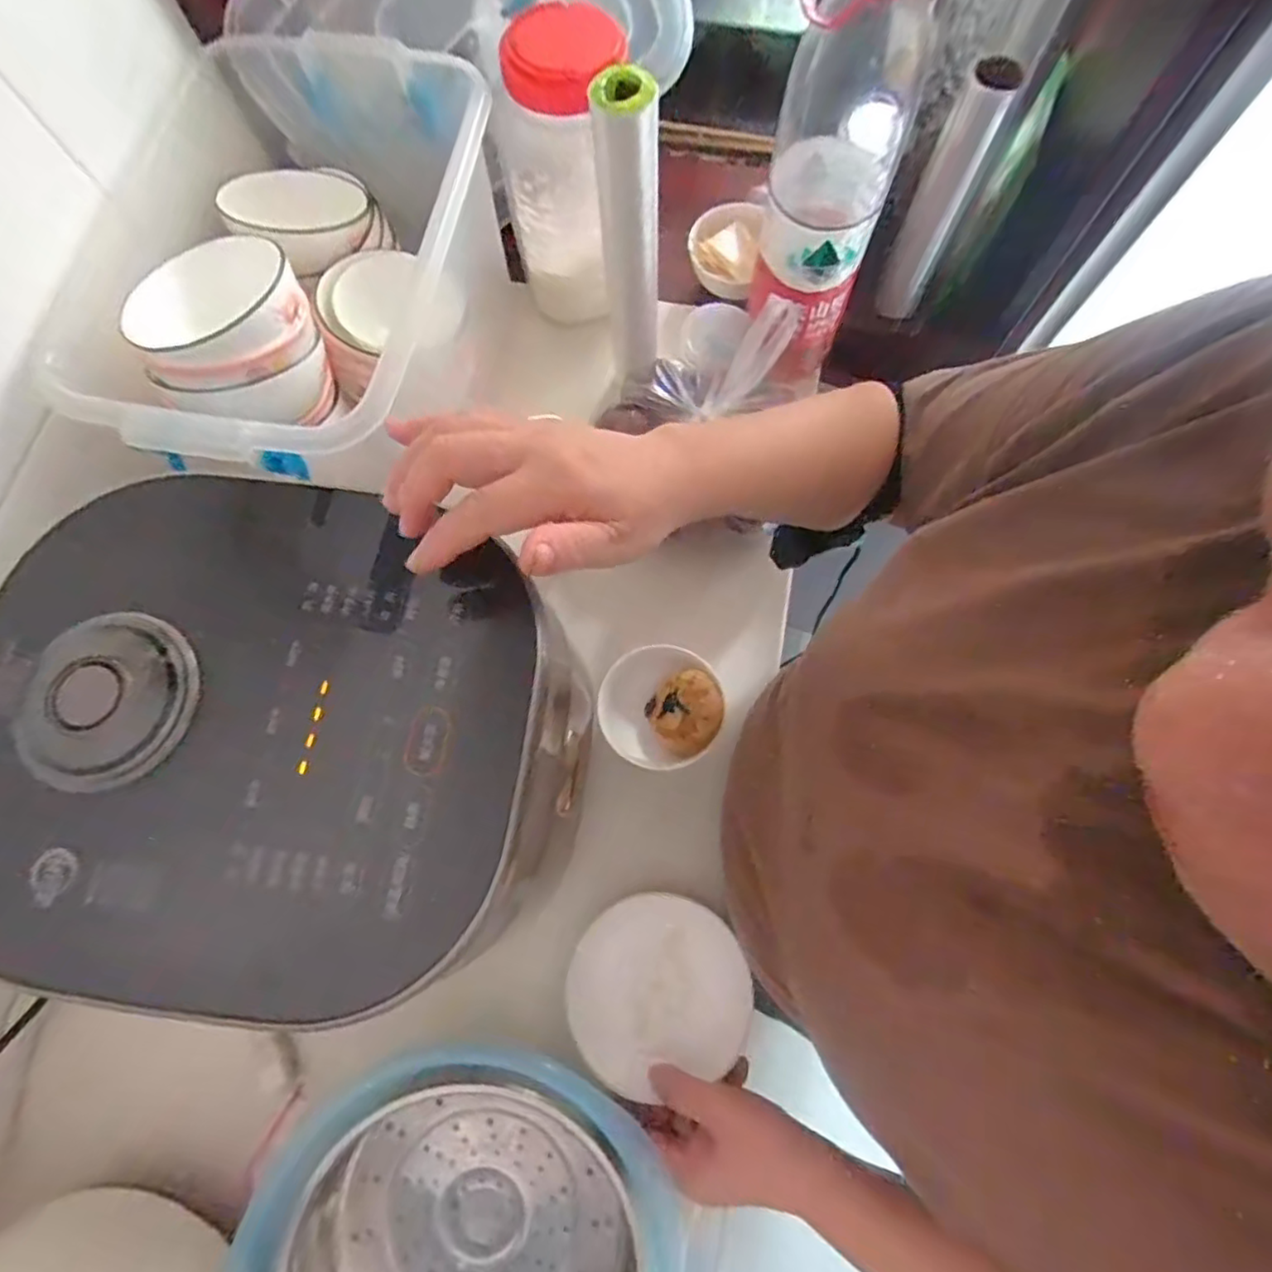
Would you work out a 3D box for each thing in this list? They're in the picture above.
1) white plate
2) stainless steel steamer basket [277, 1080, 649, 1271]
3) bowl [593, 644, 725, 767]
[{"bbox_3d":[0.016,0.256,0.453,0.130,0.034,0.125,0,75,1],"label":"white plate"},{"bbox_3d":[-0.103,0.395,0.383,0.210,0.055,0.182,11,76,4],"label":"stainless steel steamer basket"},{"bbox_3d":[0.018,0.054,0.487,0.093,0.058,0.093,0,75,1],"label":"bowl"}]

